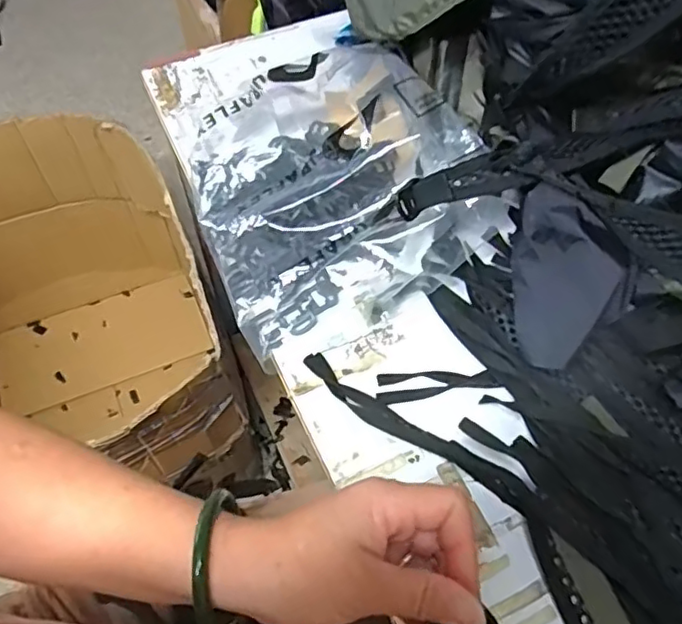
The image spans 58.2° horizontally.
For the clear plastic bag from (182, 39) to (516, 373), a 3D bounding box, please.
[{"bbox_3d":[-0.013,-0.131,0.576,0.246,0.101,0.290,-16,60,-11],"label":"clear plastic bag"}]

